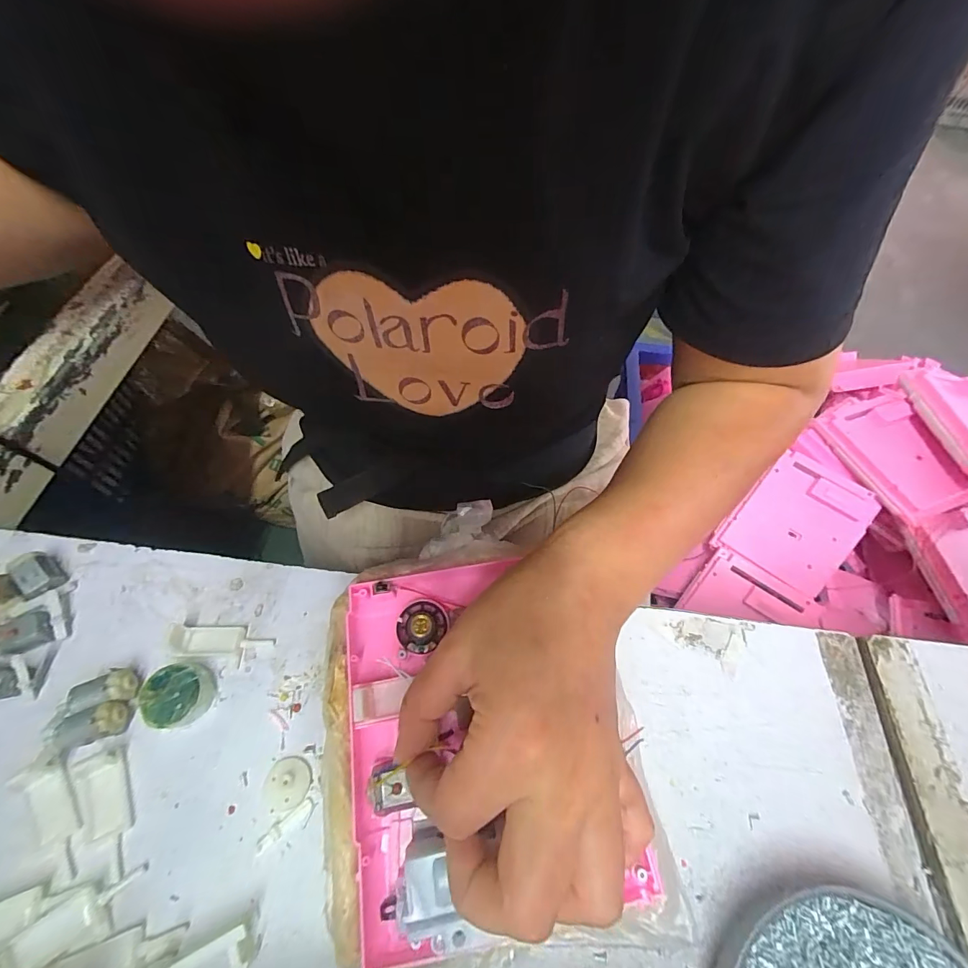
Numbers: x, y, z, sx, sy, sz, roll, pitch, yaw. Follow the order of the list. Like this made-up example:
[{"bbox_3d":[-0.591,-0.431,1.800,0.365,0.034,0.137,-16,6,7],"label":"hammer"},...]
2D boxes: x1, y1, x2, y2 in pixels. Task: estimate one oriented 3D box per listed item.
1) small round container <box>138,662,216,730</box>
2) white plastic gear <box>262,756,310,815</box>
[{"bbox_3d":[-0.176,0.122,0.247,0.030,0.018,0.033,1,59,-2],"label":"small round container"},{"bbox_3d":[-0.107,0.163,0.234,0.023,0.006,0.024,1,59,-2],"label":"white plastic gear"}]

